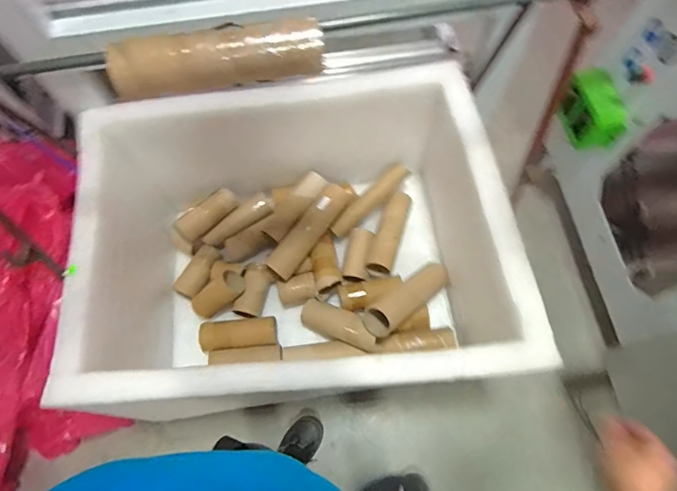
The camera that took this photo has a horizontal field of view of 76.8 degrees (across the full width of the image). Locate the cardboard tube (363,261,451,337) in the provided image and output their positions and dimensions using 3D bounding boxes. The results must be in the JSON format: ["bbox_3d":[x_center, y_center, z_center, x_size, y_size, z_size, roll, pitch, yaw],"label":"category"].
[{"bbox_3d":[0.191,0.143,1.183,0.314,0.084,0.086,-31,68,-33],"label":"cardboard tube"}]

